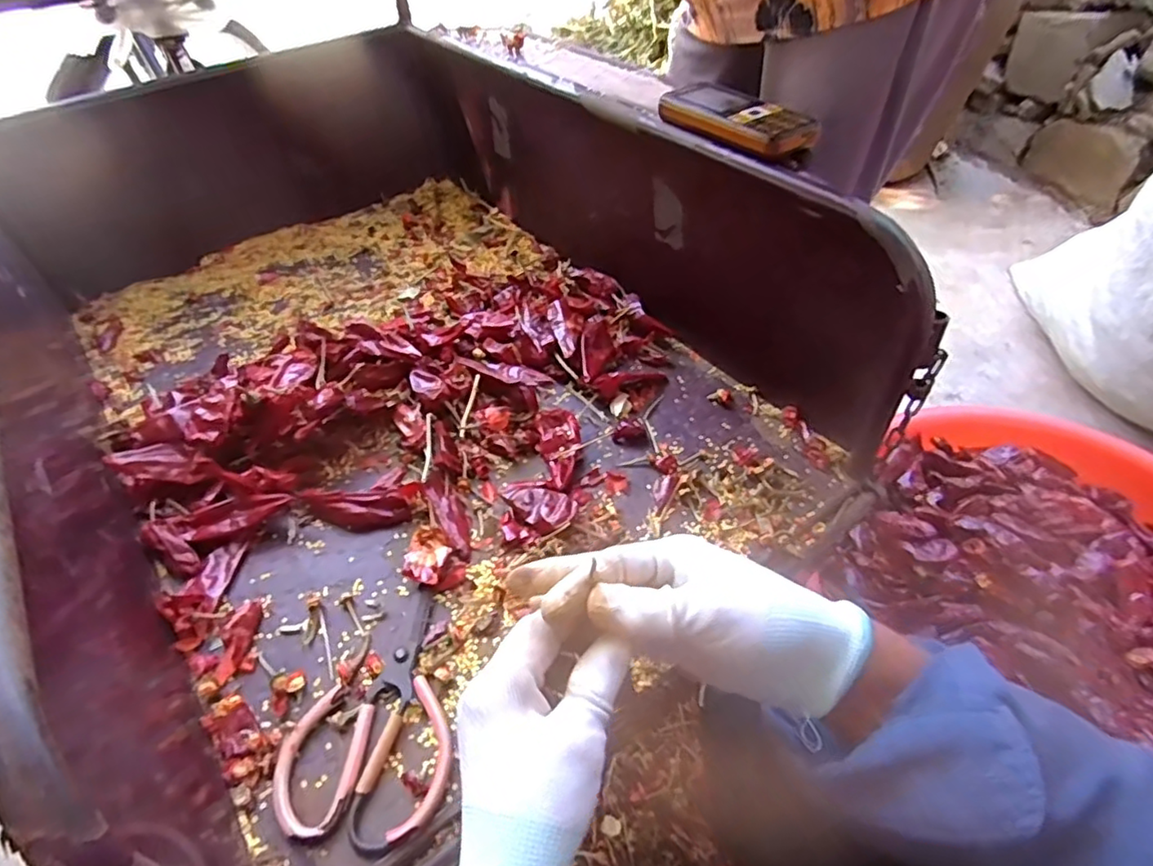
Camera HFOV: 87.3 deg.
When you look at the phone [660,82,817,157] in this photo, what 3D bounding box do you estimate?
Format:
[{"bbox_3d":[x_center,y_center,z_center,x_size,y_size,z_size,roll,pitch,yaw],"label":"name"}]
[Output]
[{"bbox_3d":[0.129,-0.257,0.492,0.056,0.021,0.132,-32,56,-23],"label":"phone"}]

